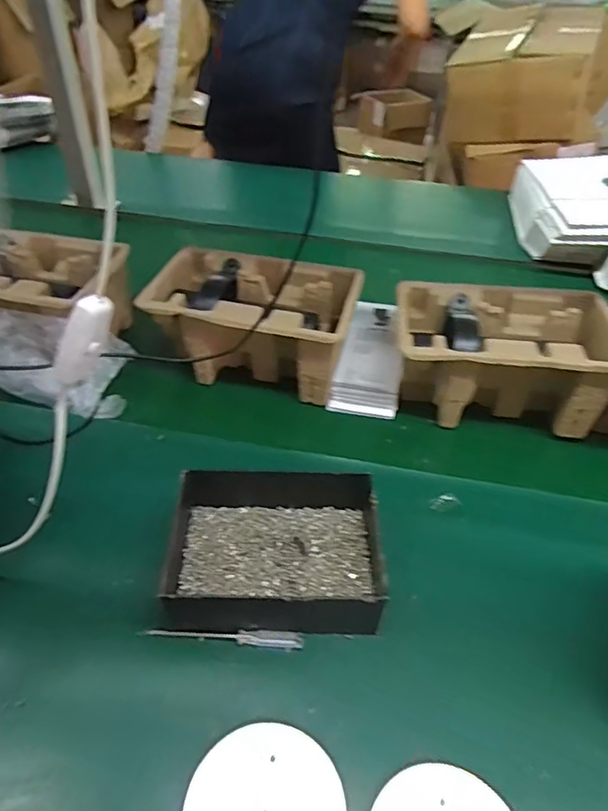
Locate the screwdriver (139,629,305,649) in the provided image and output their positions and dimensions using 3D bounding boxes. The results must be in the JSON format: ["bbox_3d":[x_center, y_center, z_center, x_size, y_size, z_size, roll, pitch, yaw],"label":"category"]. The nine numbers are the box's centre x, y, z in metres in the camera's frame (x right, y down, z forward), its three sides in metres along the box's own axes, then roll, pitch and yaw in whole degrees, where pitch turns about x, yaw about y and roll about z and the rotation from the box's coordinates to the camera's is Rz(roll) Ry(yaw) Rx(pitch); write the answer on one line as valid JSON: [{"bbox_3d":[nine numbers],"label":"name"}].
[{"bbox_3d":[-0.059,0.173,0.399,0.118,0.006,0.010,4,42,1],"label":"screwdriver"}]

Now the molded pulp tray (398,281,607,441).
[{"bbox_3d":[0.212,-0.055,0.588,0.221,0.102,0.135,7,43,4],"label":"molded pulp tray"}]

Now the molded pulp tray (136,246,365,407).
[{"bbox_3d":[-0.055,-0.099,0.622,0.219,0.106,0.133,9,43,5],"label":"molded pulp tray"}]

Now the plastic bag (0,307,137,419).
[{"bbox_3d":[-0.285,-0.050,0.566,0.191,0.093,0.052,15,2,-18],"label":"plastic bag"}]

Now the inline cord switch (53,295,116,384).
[{"bbox_3d":[-0.124,-0.036,0.300,0.023,0.055,0.011,4,31,-49],"label":"inline cord switch"}]

